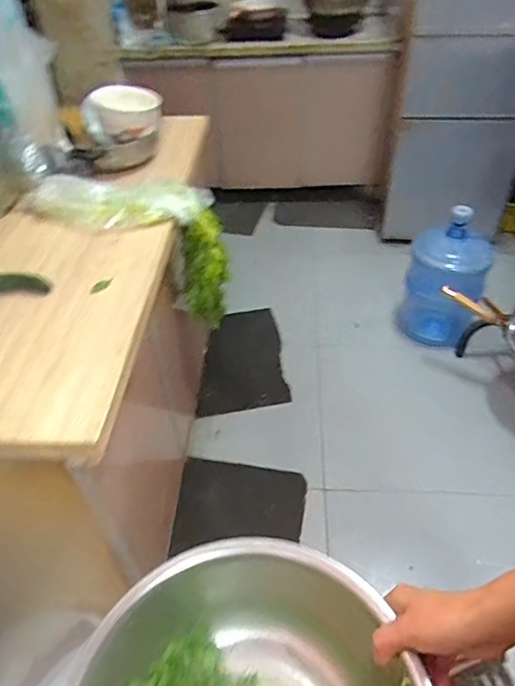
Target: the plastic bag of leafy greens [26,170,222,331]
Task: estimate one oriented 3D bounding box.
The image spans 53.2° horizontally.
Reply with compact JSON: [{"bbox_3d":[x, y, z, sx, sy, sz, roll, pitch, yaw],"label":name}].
[{"bbox_3d":[-0.284,-0.199,1.223,0.412,0.382,0.152,-5,44,-2],"label":"plastic bag of leafy greens"}]

